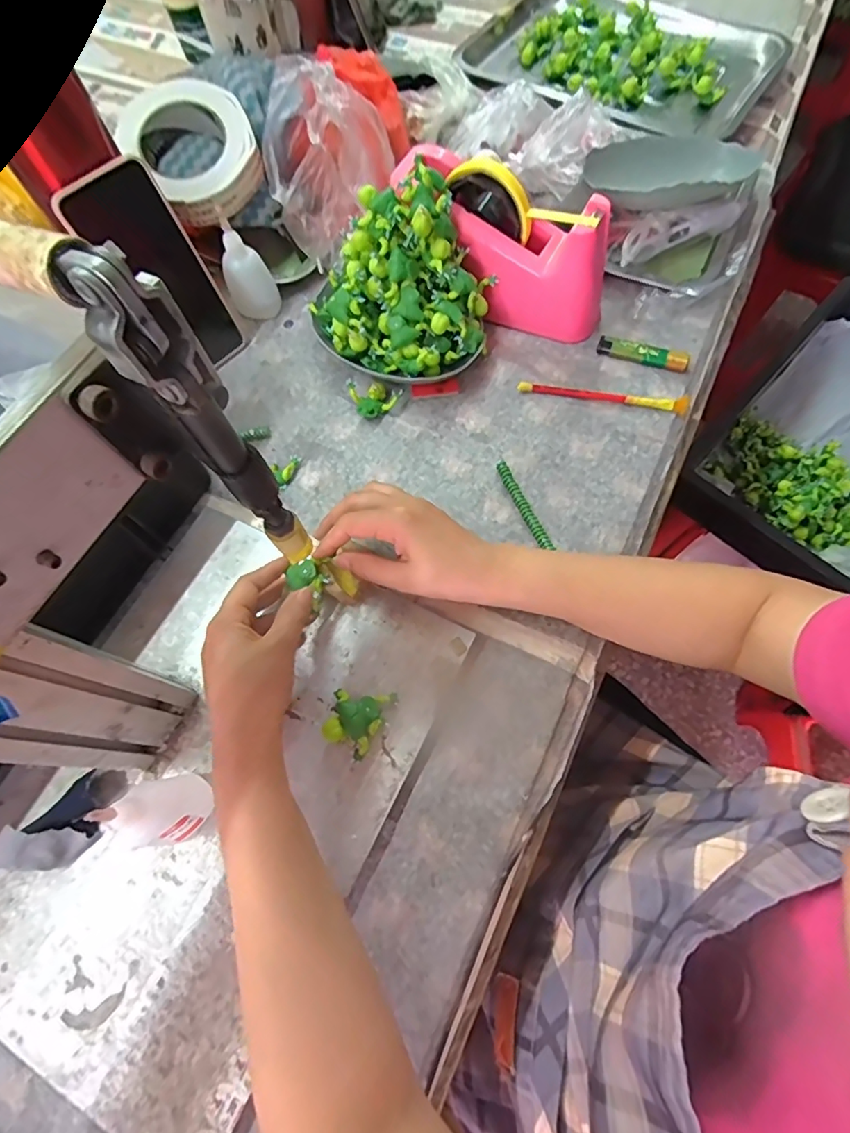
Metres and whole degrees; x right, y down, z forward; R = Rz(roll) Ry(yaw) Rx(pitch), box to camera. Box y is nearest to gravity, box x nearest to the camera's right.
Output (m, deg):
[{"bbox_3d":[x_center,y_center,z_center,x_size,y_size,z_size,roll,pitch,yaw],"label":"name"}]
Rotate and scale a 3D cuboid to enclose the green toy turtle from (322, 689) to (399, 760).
[{"bbox_3d":[-0.047,0.101,0.362,0.038,0.021,0.046,25,71,11],"label":"green toy turtle"}]

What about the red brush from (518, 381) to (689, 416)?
[{"bbox_3d":[0.158,-0.154,0.474,0.146,0.012,0.016,11,69,6],"label":"red brush"}]

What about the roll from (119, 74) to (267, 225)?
[{"bbox_3d":[-0.216,-0.383,0.492,0.124,0.035,0.124,0,85,-3],"label":"roll"}]

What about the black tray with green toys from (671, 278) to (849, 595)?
[{"bbox_3d":[0.579,-0.145,0.719,0.319,0.117,0.425,41,75,16],"label":"black tray with green toys"}]

